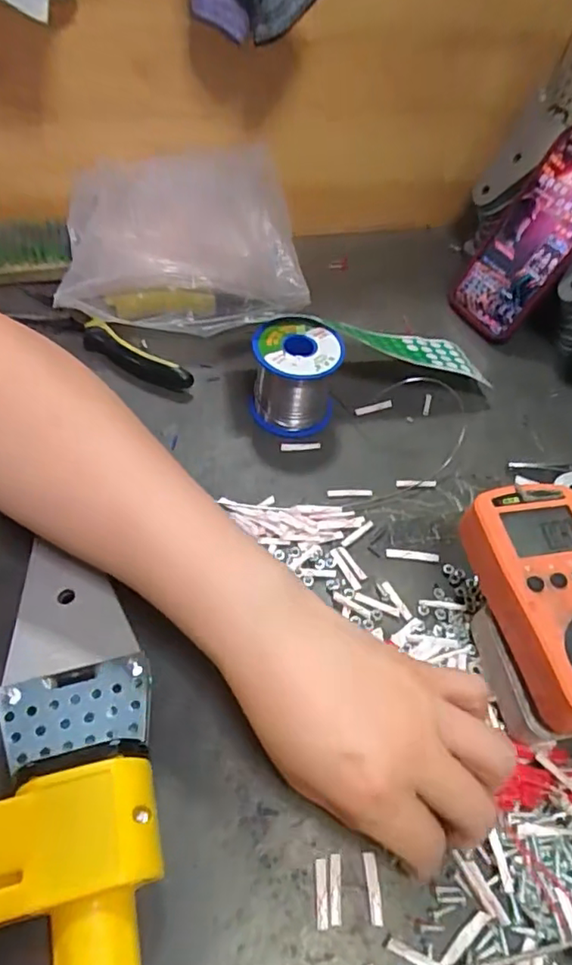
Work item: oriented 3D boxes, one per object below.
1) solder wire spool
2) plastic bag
[{"bbox_3d":[0.006,-0.080,0.442,0.064,0.062,0.061,7,52,2],"label":"solder wire spool"},{"bbox_3d":[-0.092,-0.202,0.503,0.201,0.096,0.129,-11,54,-12],"label":"plastic bag"}]

